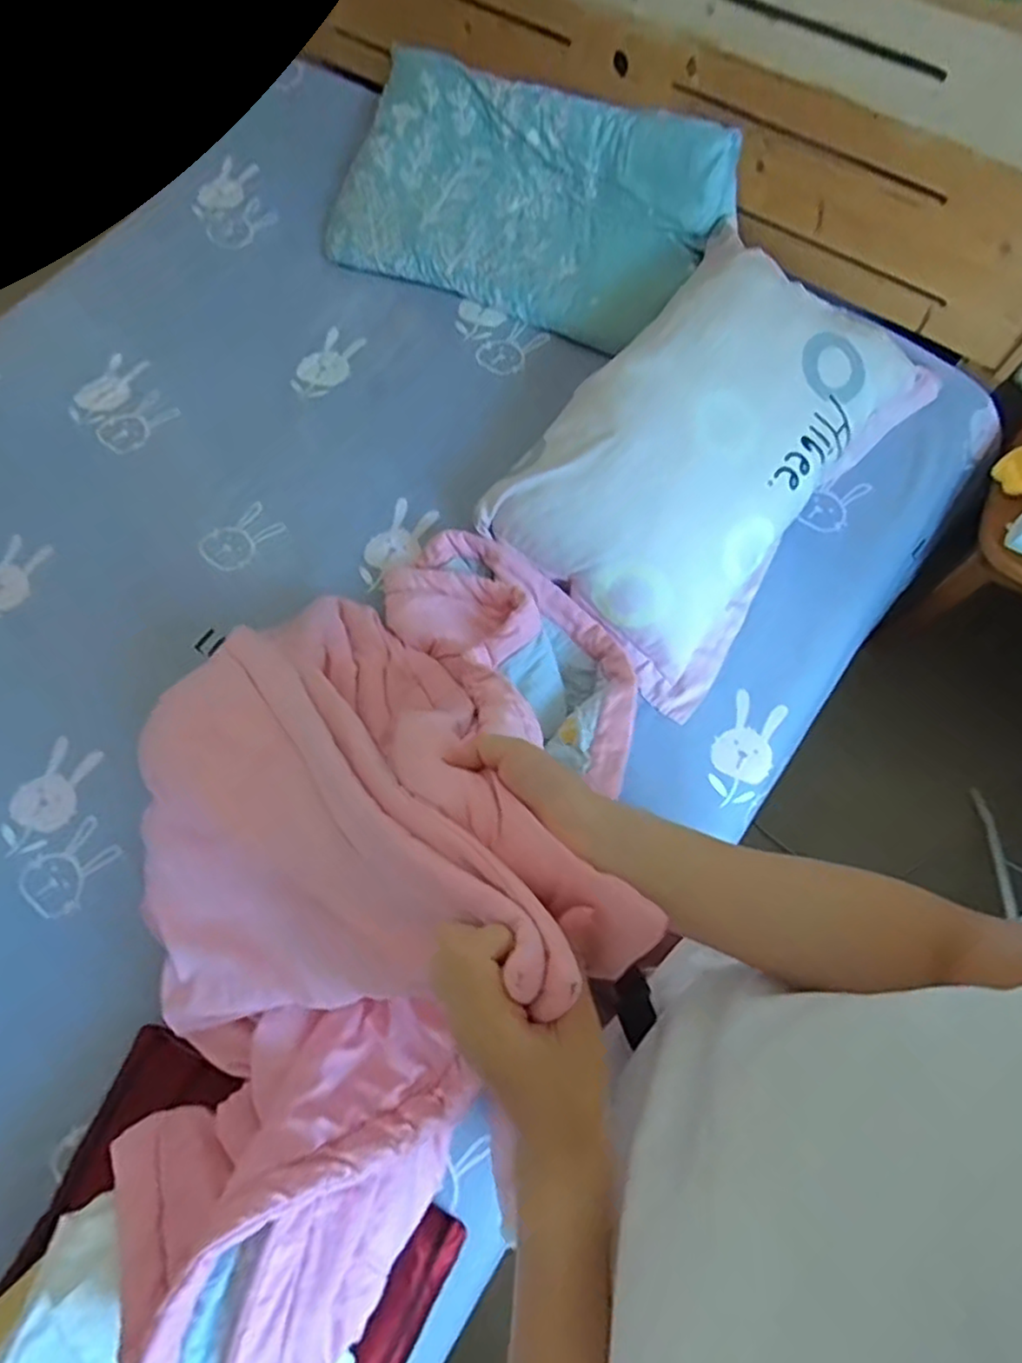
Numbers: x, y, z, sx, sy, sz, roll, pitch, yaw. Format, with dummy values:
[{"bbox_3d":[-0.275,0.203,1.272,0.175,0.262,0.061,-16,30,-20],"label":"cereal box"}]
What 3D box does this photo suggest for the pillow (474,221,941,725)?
[{"bbox_3d":[0.279,-0.335,0.977,0.397,0.186,0.647,36,74,13],"label":"pillow"}]

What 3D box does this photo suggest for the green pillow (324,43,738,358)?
[{"bbox_3d":[0.016,-0.805,1.147,0.651,0.105,0.359,24,99,10],"label":"green pillow"}]

